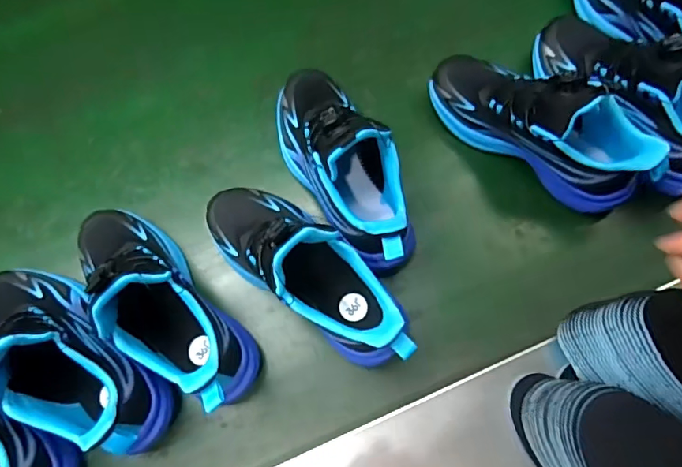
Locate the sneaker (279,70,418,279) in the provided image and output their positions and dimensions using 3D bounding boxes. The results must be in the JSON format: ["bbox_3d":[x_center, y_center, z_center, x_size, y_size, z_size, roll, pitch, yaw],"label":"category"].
[{"bbox_3d":[0.001,-0.079,0.488,0.098,0.115,0.238,-27,76,-4],"label":"sneaker"}]

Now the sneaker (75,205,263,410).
[{"bbox_3d":[-0.174,0.061,0.458,0.081,0.132,0.232,-42,78,-8],"label":"sneaker"}]

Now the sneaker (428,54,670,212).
[{"bbox_3d":[0.200,-0.116,0.503,0.226,0.122,0.081,35,80,11],"label":"sneaker"}]

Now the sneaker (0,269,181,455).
[{"bbox_3d":[-0.257,0.109,0.441,0.220,0.138,0.077,40,80,11],"label":"sneaker"}]

